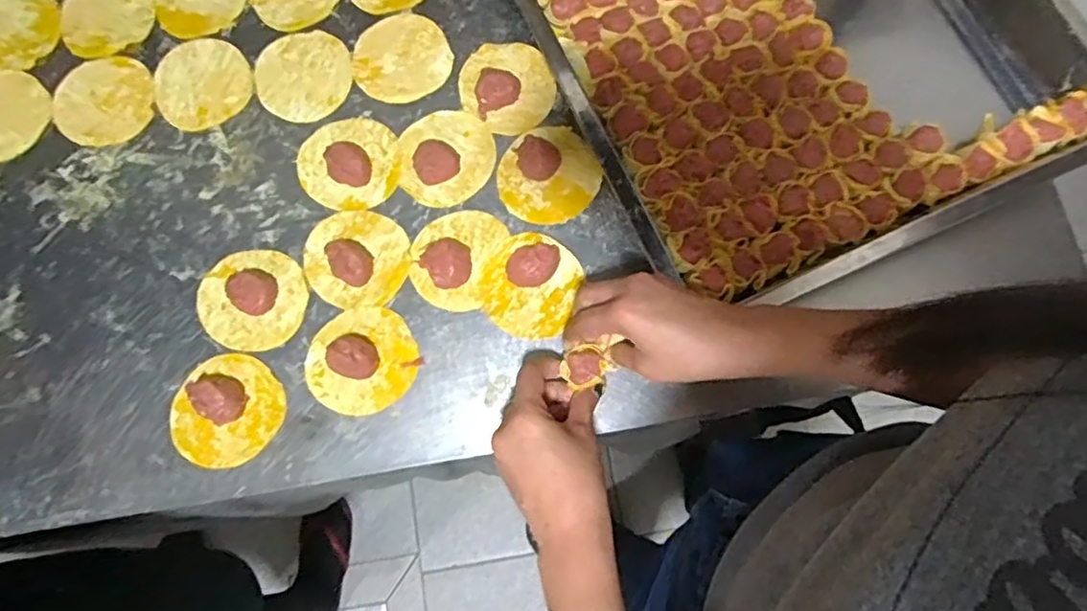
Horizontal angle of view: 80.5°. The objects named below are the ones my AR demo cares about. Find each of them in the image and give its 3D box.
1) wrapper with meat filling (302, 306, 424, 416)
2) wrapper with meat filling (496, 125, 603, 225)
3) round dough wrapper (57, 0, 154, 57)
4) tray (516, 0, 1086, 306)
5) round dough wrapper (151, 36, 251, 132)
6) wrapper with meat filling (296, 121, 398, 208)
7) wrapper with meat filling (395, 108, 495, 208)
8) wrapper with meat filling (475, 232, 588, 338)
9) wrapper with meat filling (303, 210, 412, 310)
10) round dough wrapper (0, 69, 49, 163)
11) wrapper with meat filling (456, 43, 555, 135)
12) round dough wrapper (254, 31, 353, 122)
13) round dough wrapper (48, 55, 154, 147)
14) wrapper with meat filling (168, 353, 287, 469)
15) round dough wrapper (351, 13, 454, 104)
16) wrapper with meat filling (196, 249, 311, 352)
[{"bbox_3d":[-0.141,0.041,0.490,0.085,0.021,0.078,0,77,-1],"label":"wrapper with meat filling"},{"bbox_3d":[0.005,-0.109,0.523,0.078,0.019,0.083,0,77,-1],"label":"wrapper with meat filling"},{"bbox_3d":[-0.390,-0.261,0.571,0.081,0.005,0.084,0,77,-1],"label":"round dough wrapper"},{"bbox_3d":[0.156,-0.320,0.552,0.382,0.067,0.598,-23,78,-6],"label":"tray"},{"bbox_3d":[-0.295,-0.192,0.555,0.082,0.005,0.081,0,77,-1],"label":"round dough wrapper"},{"bbox_3d":[-0.164,-0.121,0.527,0.080,0.022,0.076,0,77,-1],"label":"wrapper with meat filling"},{"bbox_3d":[-0.082,-0.125,0.532,0.080,0.012,0.082,0,77,-1],"label":"wrapper with meat filling"},{"bbox_3d":[-0.012,-0.018,0.502,0.075,0.021,0.079,0,77,-1],"label":"wrapper with meat filling"},{"bbox_3d":[-0.150,-0.041,0.509,0.085,0.018,0.078,0,77,-1],"label":"wrapper with meat filling"},{"bbox_3d":[-0.465,-0.163,0.548,0.084,0.004,0.083,0,77,-1],"label":"round dough wrapper"},{"bbox_3d":[-0.031,-0.189,0.544,0.082,0.013,0.076,40,79,8],"label":"wrapper with meat filling"},{"bbox_3d":[-0.208,-0.199,0.557,0.082,0.004,0.082,0,77,-1],"label":"round dough wrapper"},{"bbox_3d":[-0.380,-0.175,0.552,0.081,0.005,0.081,0,77,-1],"label":"round dough wrapper"},{"bbox_3d":[-0.240,0.080,0.482,0.077,0.019,0.083,0,77,-1],"label":"wrapper with meat filling"},{"bbox_3d":[-0.123,-0.215,0.557,0.082,0.004,0.078,0,77,-1],"label":"round dough wrapper"},{"bbox_3d":[-0.232,-0.007,0.502,0.086,0.022,0.079,0,77,-1],"label":"wrapper with meat filling"}]

